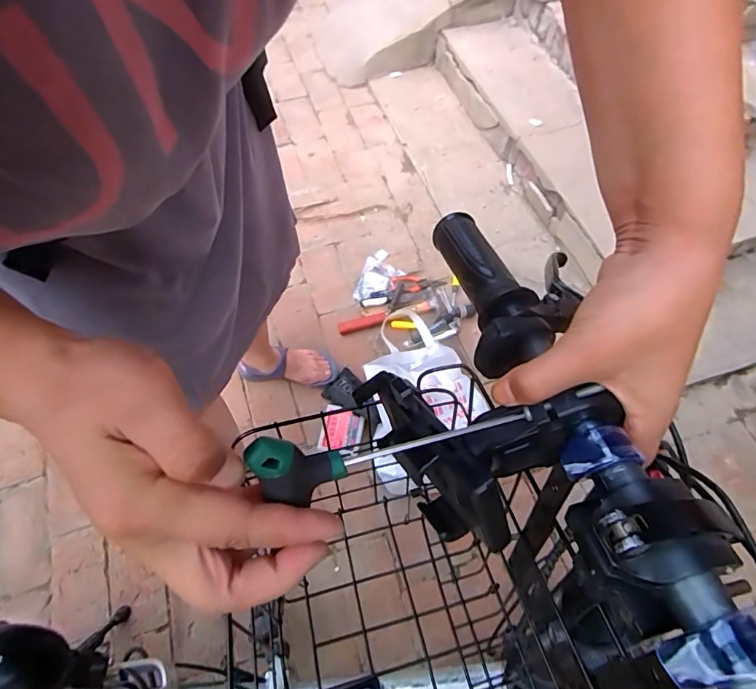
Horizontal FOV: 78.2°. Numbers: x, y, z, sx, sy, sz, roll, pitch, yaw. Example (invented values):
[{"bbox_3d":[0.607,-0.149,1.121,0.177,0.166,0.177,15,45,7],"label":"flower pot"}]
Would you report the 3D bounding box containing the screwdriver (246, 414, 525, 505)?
[{"bbox_3d":[0.007,0.048,0.223,0.136,0.034,0.025,-6,60,-32],"label":"screwdriver"}]

